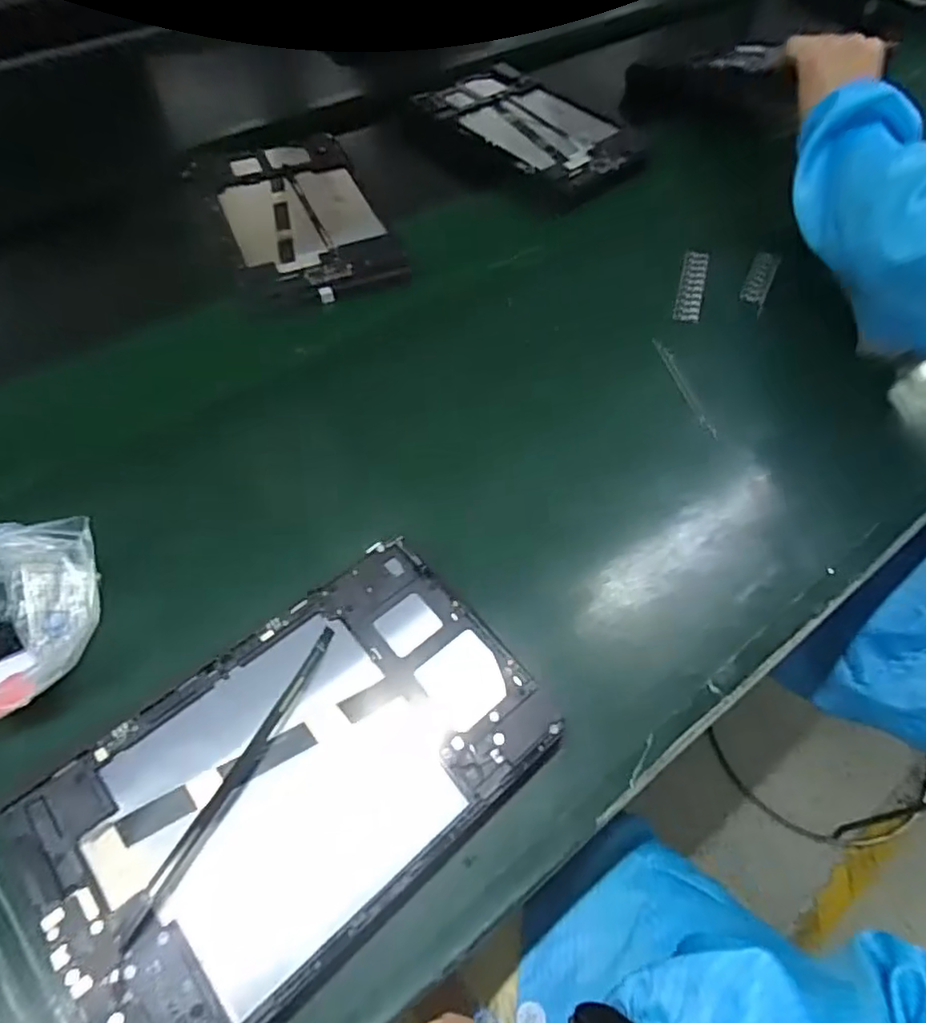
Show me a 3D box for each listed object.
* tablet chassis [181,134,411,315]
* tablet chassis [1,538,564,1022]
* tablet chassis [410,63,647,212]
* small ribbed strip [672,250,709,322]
[{"bbox_3d":[-0.160,-0.284,0.587,0.149,0.014,0.253,-19,59,-14],"label":"tablet chassis"},{"bbox_3d":[-0.081,0.129,0.309,0.238,0.015,0.149,-36,68,-23],"label":"tablet chassis"},{"bbox_3d":[0.073,-0.417,0.678,0.144,0.026,0.237,-31,64,-18],"label":"tablet chassis"},{"bbox_3d":[0.210,-0.208,0.564,0.022,0.010,0.097,15,58,8],"label":"small ribbed strip"}]

